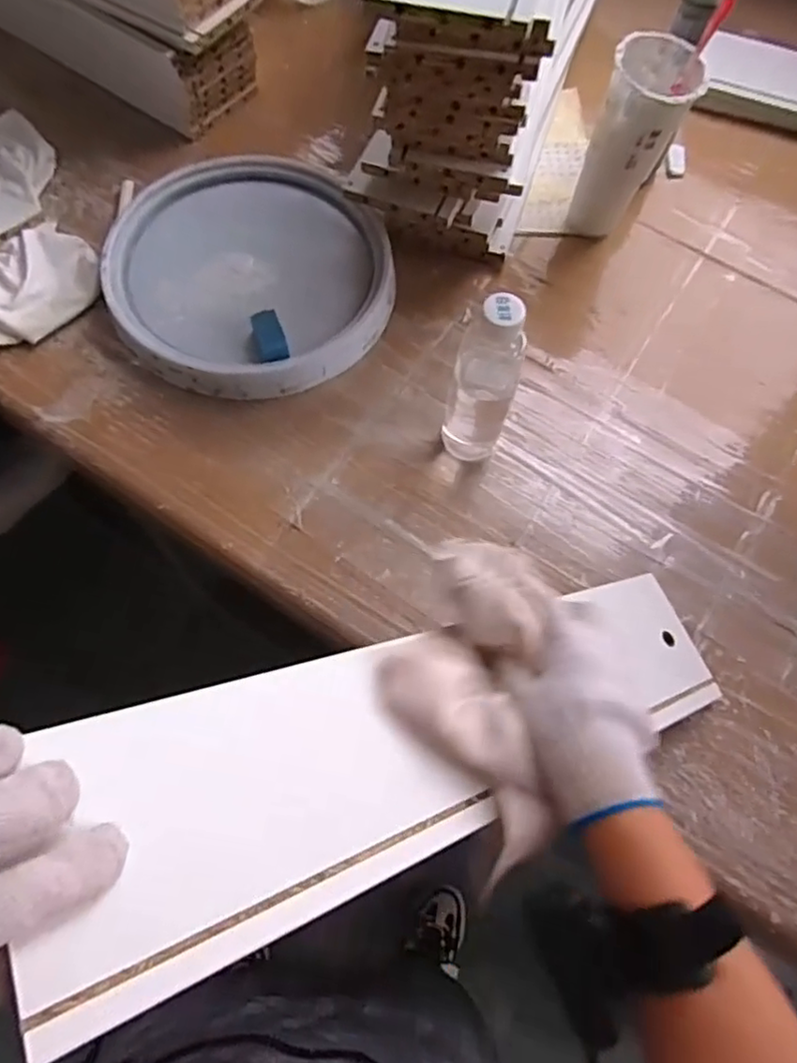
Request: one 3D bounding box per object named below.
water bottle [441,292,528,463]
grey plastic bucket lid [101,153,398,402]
[{"bbox_3d":[0.071,-0.117,0.551,0.056,0.189,0.047,17,67,5],"label":"water bottle"},{"bbox_3d":[-0.155,-0.289,0.693,0.288,0.039,0.313,1,67,-2],"label":"grey plastic bucket lid"}]

